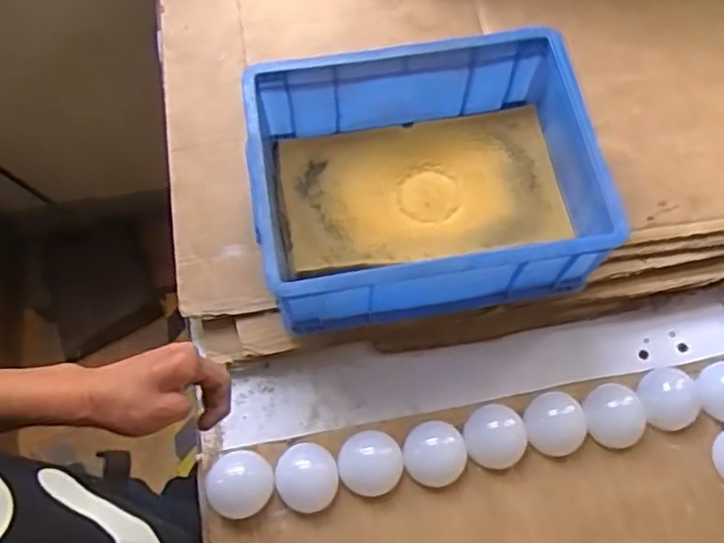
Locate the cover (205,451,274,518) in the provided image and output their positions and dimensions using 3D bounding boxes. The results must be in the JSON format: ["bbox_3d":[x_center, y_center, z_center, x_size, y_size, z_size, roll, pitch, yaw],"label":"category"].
[{"bbox_3d":[-0.124,0.217,0.703,0.066,0.025,0.063,-12,66,-7],"label":"cover"}]

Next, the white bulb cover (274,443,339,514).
[{"bbox_3d":[-0.056,0.210,0.698,0.060,0.027,0.064,-12,66,-7],"label":"white bulb cover"}]

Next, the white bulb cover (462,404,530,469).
[{"bbox_3d":[0.138,0.173,0.720,0.063,0.033,0.063,-9,65,-5],"label":"white bulb cover"}]

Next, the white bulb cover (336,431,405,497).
[{"bbox_3d":[0.008,0.199,0.711,0.064,0.031,0.061,-13,66,-7],"label":"white bulb cover"}]

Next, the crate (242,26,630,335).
[{"bbox_3d":[0.060,-0.092,0.729,0.339,0.138,0.255,-8,65,-5],"label":"crate"}]

